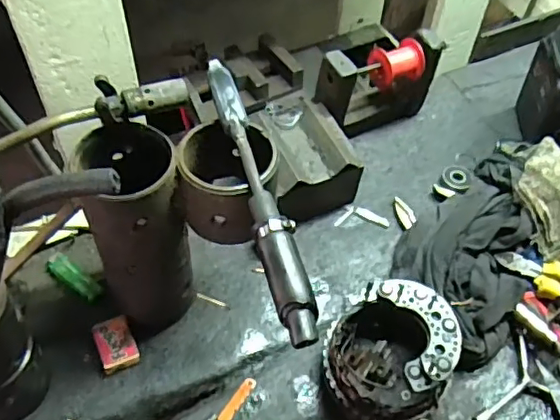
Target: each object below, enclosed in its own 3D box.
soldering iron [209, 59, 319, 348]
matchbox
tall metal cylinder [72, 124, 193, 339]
[{"bbox_3d":[-0.018,-0.021,0.479,0.029,0.031,0.273,-12,54,-11],"label":"soldering iron"},{"bbox_3d":[-0.177,0.145,0.635,0.039,0.017,0.053,-17,55,-14],"label":"matchbox"},{"bbox_3d":[-0.140,0.026,0.588,0.094,0.227,0.100,-15,55,-13],"label":"tall metal cylinder"}]

